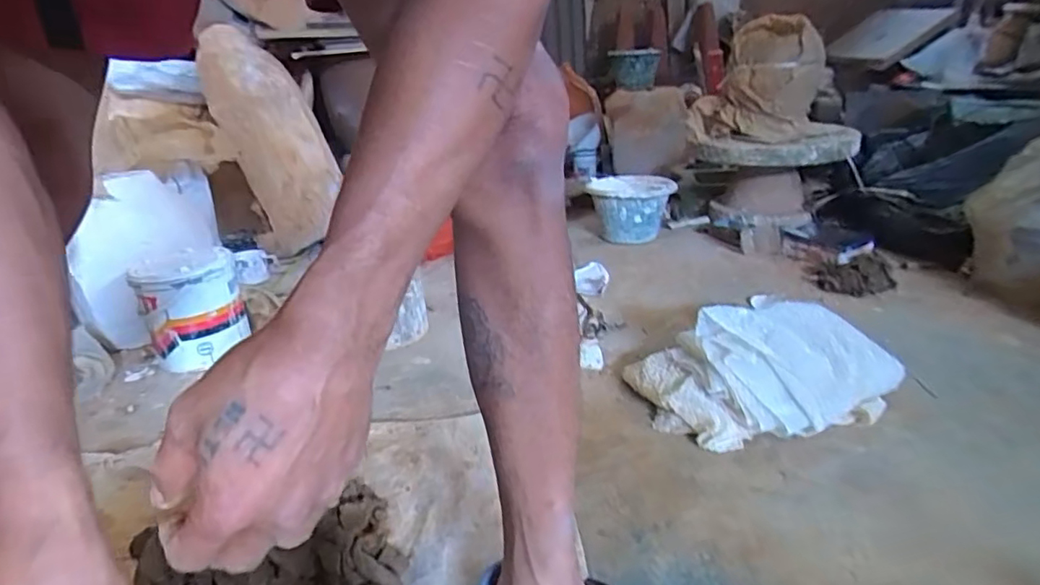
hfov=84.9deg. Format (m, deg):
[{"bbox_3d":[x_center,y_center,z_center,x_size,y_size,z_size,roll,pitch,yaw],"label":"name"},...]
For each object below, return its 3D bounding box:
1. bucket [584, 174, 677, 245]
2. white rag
[{"bbox_3d":[0.314,-0.235,1.624,0.194,0.168,0.178,-8,23,-12],"label":"bucket"},{"bbox_3d":[0.390,0.114,0.892,0.406,0.111,0.248,-9,25,-15],"label":"white rag"}]

